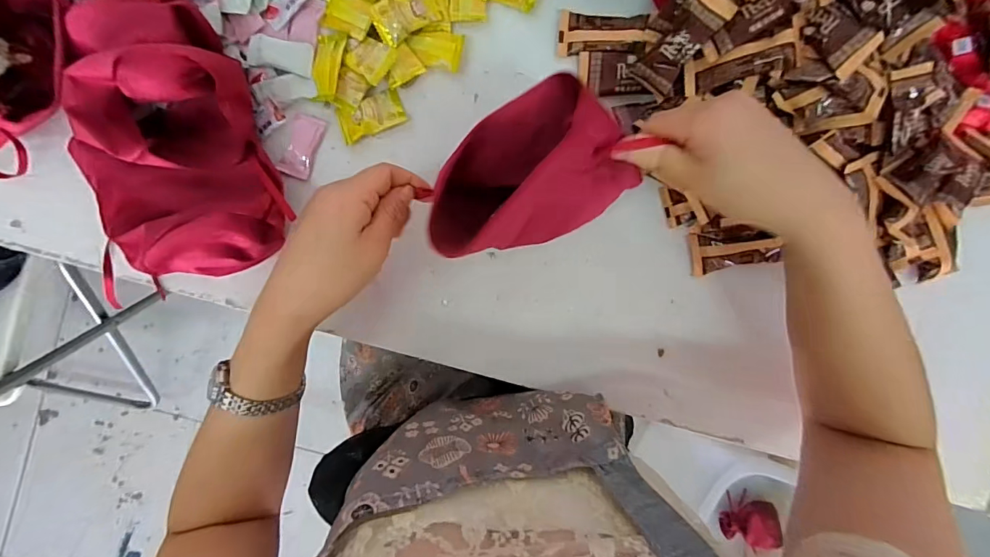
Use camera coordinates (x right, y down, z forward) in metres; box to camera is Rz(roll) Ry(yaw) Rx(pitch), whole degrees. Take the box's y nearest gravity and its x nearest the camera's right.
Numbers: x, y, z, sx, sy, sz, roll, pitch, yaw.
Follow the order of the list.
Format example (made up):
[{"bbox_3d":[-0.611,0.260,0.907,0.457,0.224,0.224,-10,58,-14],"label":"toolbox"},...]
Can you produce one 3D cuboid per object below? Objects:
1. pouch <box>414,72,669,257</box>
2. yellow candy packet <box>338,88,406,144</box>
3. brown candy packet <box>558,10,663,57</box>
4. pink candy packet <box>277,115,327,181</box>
[{"bbox_3d":[0.020,-0.065,0.305,0.139,0.081,0.083,-29,92,-1],"label":"pouch"},{"bbox_3d":[-0.106,-0.139,0.378,0.055,0.011,0.030,-23,92,-1],"label":"yellow candy packet"},{"bbox_3d":[0.095,-0.211,0.374,0.078,0.017,0.037,0,91,-2],"label":"brown candy packet"},{"bbox_3d":[-0.166,-0.114,0.382,0.026,0.004,0.054,20,90,-2],"label":"pink candy packet"}]

